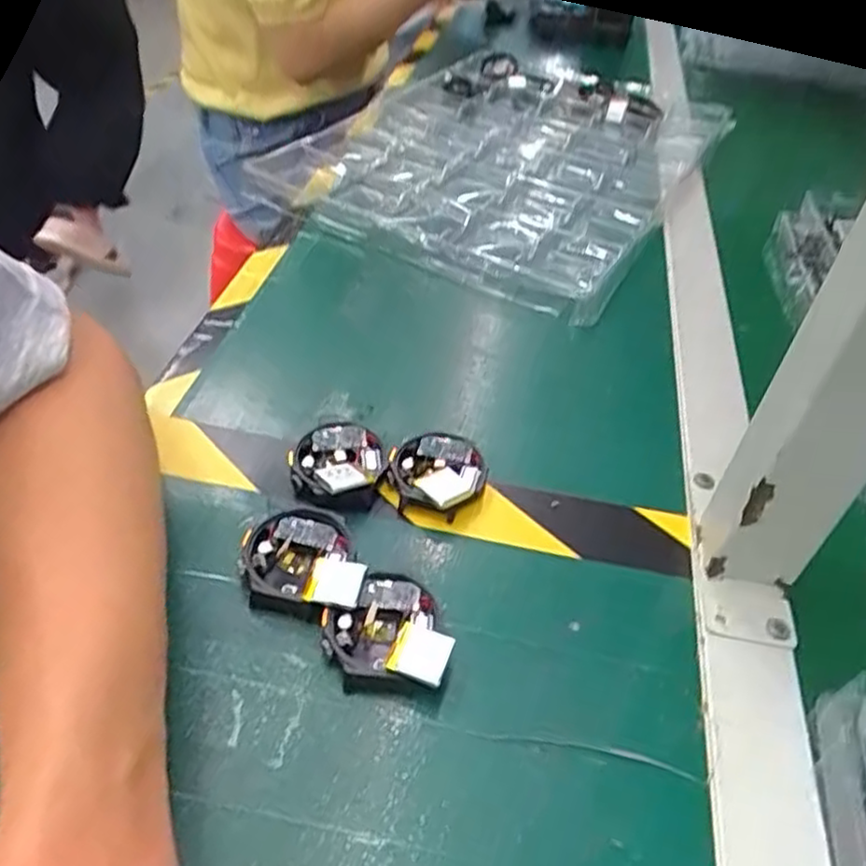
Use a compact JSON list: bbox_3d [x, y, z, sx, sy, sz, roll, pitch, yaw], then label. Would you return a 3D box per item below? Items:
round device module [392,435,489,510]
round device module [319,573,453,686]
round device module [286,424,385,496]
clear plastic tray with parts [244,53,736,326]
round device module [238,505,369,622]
[{"bbox_3d":[0.002,0.021,0.364,0.046,0.016,0.046,3,44,-3],"label":"round device module"},{"bbox_3d":[-0.018,0.081,0.296,0.052,0.016,0.044,11,44,5],"label":"round device module"},{"bbox_3d":[-0.050,0.015,0.361,0.045,0.015,0.048,3,44,-3],"label":"round device module"},{"bbox_3d":[0.080,-0.281,0.695,0.333,0.038,0.510,25,47,19],"label":"clear plastic tray with parts"},{"bbox_3d":[-0.057,0.057,0.319,0.054,0.011,0.055,3,44,-3],"label":"round device module"}]

